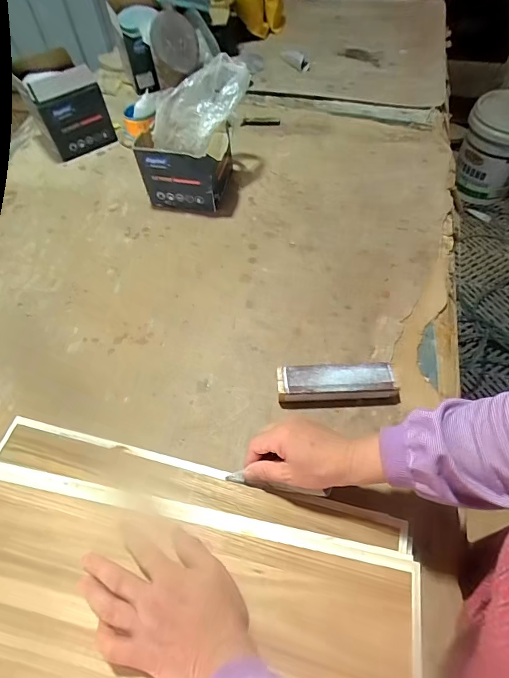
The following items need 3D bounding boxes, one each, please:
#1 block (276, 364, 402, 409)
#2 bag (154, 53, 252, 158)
[{"bbox_3d":[0.108,0.062,0.511,0.152,0.037,0.050,0,61,2],"label":"block"},{"bbox_3d":[-0.093,-0.381,0.638,0.153,0.104,0.113,-37,64,-19],"label":"bag"}]

